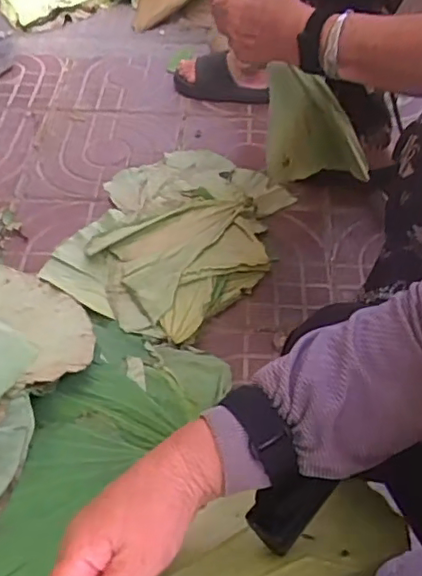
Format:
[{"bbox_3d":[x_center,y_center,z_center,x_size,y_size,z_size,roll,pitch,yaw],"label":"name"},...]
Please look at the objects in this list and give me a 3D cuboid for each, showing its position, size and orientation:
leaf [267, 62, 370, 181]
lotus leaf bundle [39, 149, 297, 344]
[{"bbox_3d":[0.150,-0.218,0.824,0.147,0.175,0.030,-8,50,-7],"label":"leaf"},{"bbox_3d":[-0.069,-0.112,1.137,0.359,0.052,0.459,16,52,13],"label":"lotus leaf bundle"}]

